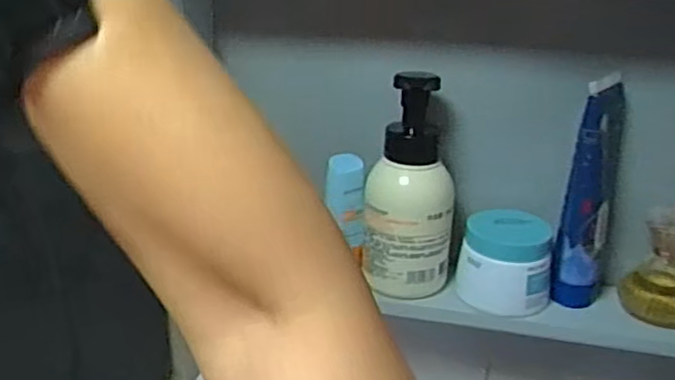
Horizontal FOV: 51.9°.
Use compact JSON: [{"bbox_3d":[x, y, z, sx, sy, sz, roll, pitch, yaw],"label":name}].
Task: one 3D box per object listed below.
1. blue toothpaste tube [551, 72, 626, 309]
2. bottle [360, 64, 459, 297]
[{"bbox_3d":[0.204,0.005,0.556,0.039,0.186,0.052,11,23,20],"label":"blue toothpaste tube"},{"bbox_3d":[0.061,-0.002,0.569,0.063,0.175,0.059,-11,26,-31],"label":"bottle"}]

